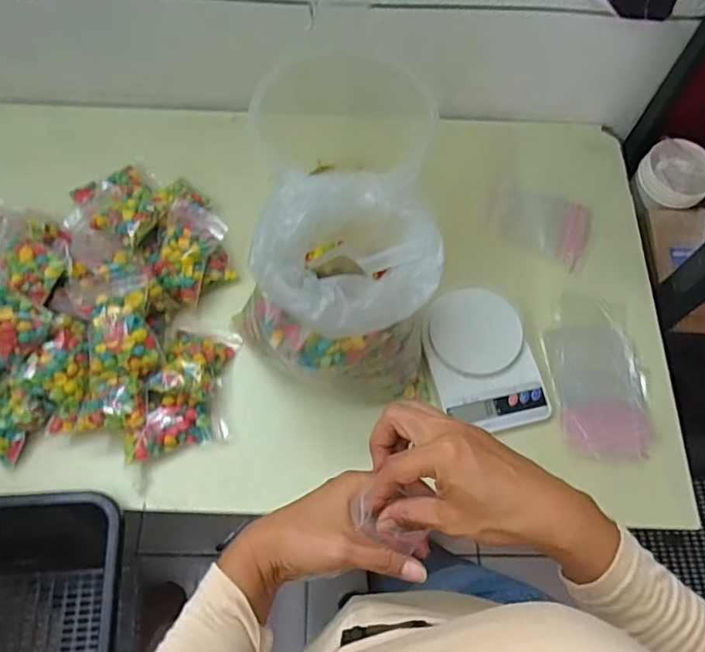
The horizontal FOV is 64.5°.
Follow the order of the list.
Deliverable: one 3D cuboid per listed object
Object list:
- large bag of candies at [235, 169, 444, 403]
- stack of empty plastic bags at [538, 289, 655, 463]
[{"bbox_3d":[-0.003,-0.031,0.604,0.186,0.225,0.166,-2,66,-2],"label":"large bag of candies"},{"bbox_3d":[0.307,0.056,0.697,0.119,0.019,0.216,-4,66,-3],"label":"stack of empty plastic bags"}]

